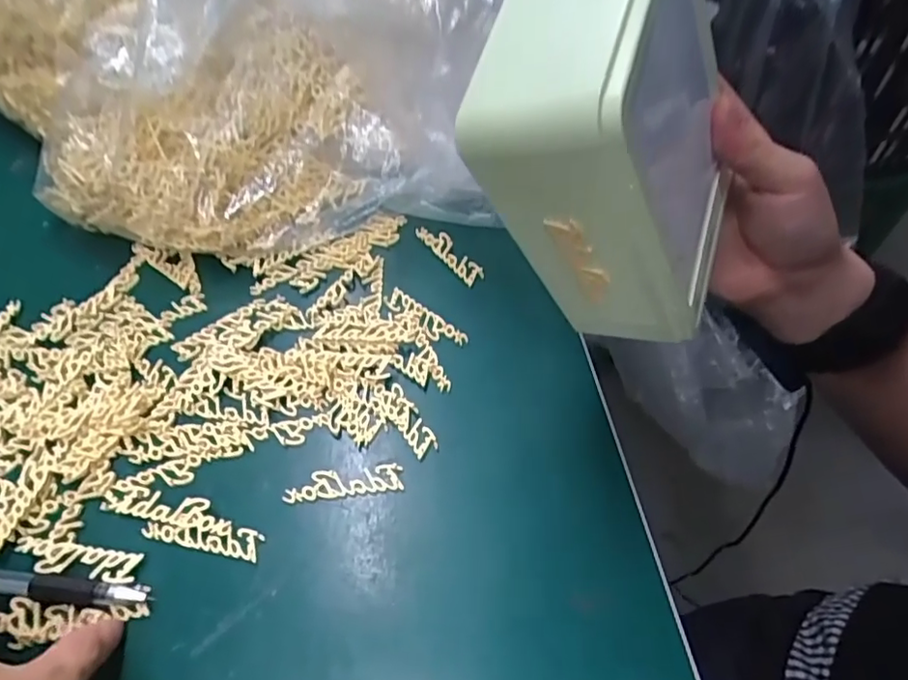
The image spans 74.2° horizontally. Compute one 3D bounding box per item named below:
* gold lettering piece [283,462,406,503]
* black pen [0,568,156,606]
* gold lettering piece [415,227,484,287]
[{"bbox_3d":[-0.052,0.067,0.282,0.054,0.004,0.014,-7,55,-1],"label":"gold lettering piece"},{"bbox_3d":[-0.209,0.103,0.259,0.159,0.005,0.010,4,57,5],"label":"black pen"},{"bbox_3d":[-0.003,-0.054,0.363,0.012,0.006,0.053,-36,61,-20],"label":"gold lettering piece"}]

